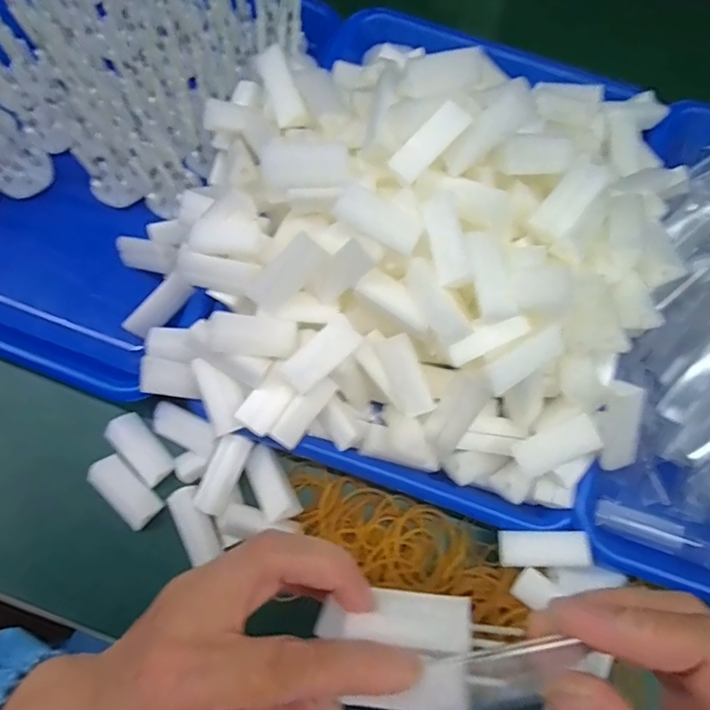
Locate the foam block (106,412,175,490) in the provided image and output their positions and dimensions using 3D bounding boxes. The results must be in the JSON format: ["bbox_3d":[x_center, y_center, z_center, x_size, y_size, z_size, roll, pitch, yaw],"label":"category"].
[{"bbox_3d":[-0.130,0.057,0.326,0.021,0.012,0.046,-41,78,-14],"label":"foam block"}]

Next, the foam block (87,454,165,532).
[{"bbox_3d":[-0.138,0.082,0.322,0.046,0.010,0.021,43,75,11],"label":"foam block"}]

